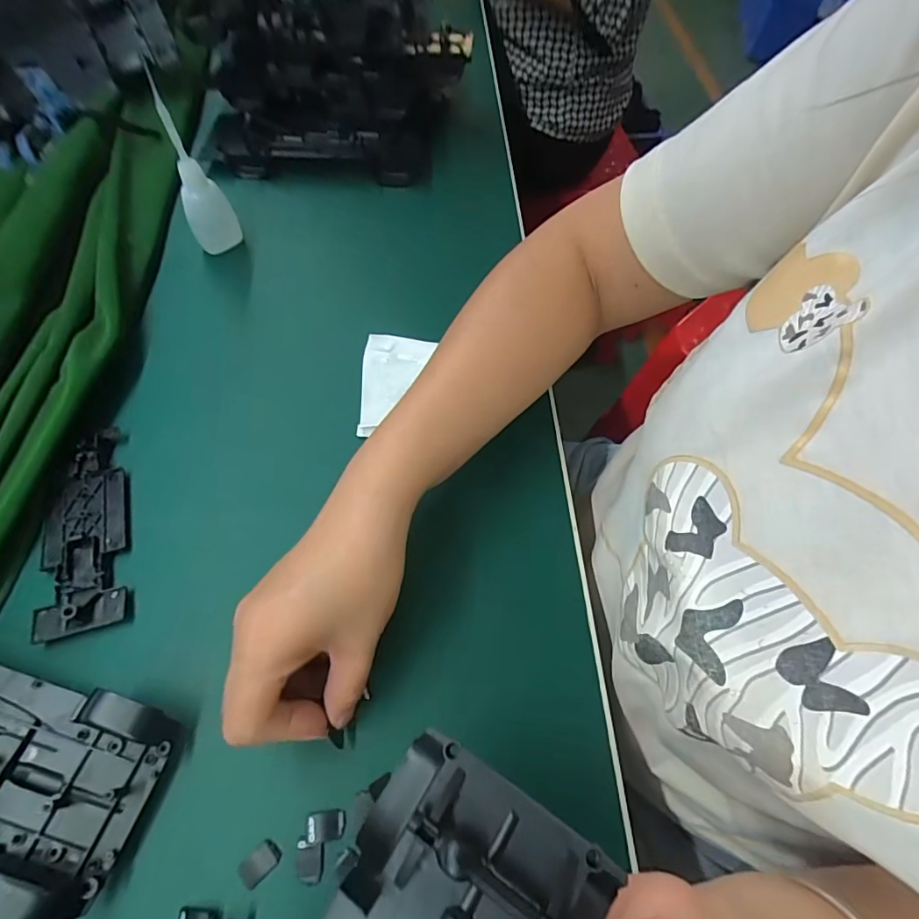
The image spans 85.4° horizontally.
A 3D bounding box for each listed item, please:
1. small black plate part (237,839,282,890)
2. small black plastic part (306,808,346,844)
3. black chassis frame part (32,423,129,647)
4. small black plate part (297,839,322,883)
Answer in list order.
[{"bbox_3d":[-0.087,0.176,0.216,0.017,0.004,0.011,-40,70,-21],"label":"small black plate part"},{"bbox_3d":[-0.060,0.164,0.223,0.017,0.004,0.011,-5,62,-5],"label":"small black plastic part"},{"bbox_3d":[-0.211,0.037,0.279,0.042,0.011,0.119,-15,63,-10],"label":"black chassis frame part"},{"bbox_3d":[-0.066,0.175,0.216,0.010,0.004,0.015,-4,62,-5],"label":"small black plate part"}]

